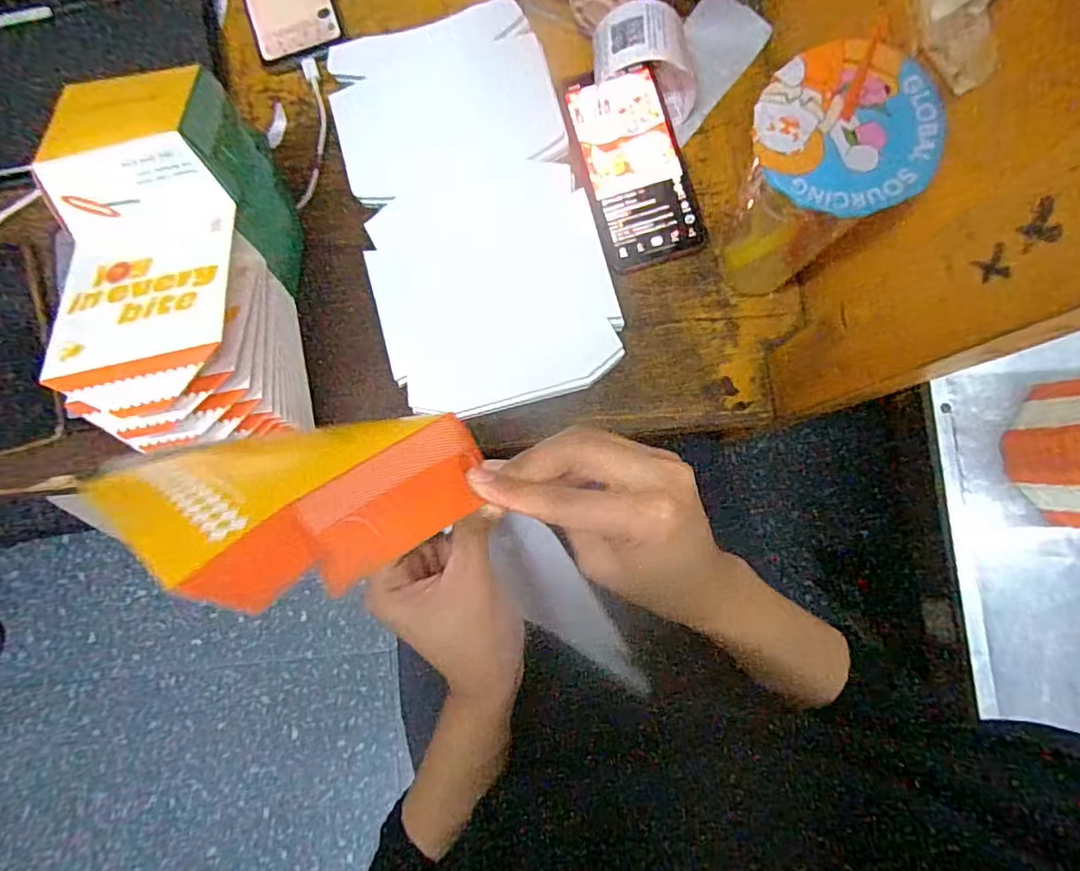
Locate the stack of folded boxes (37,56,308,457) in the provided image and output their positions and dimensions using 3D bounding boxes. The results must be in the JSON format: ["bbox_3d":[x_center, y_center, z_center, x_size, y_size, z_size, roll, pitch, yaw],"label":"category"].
[{"bbox_3d":[-0.239,-0.103,0.414,0.106,0.149,0.229,-10,84,0],"label":"stack of folded boxes"}]

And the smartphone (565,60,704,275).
[{"bbox_3d":[0.077,-0.215,0.473,0.077,0.010,0.158,-15,84,-1],"label":"smartphone"}]

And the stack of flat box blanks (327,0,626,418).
[{"bbox_3d":[-0.055,-0.185,0.477,0.179,0.009,0.325,-14,84,-1],"label":"stack of flat box blanks"}]

